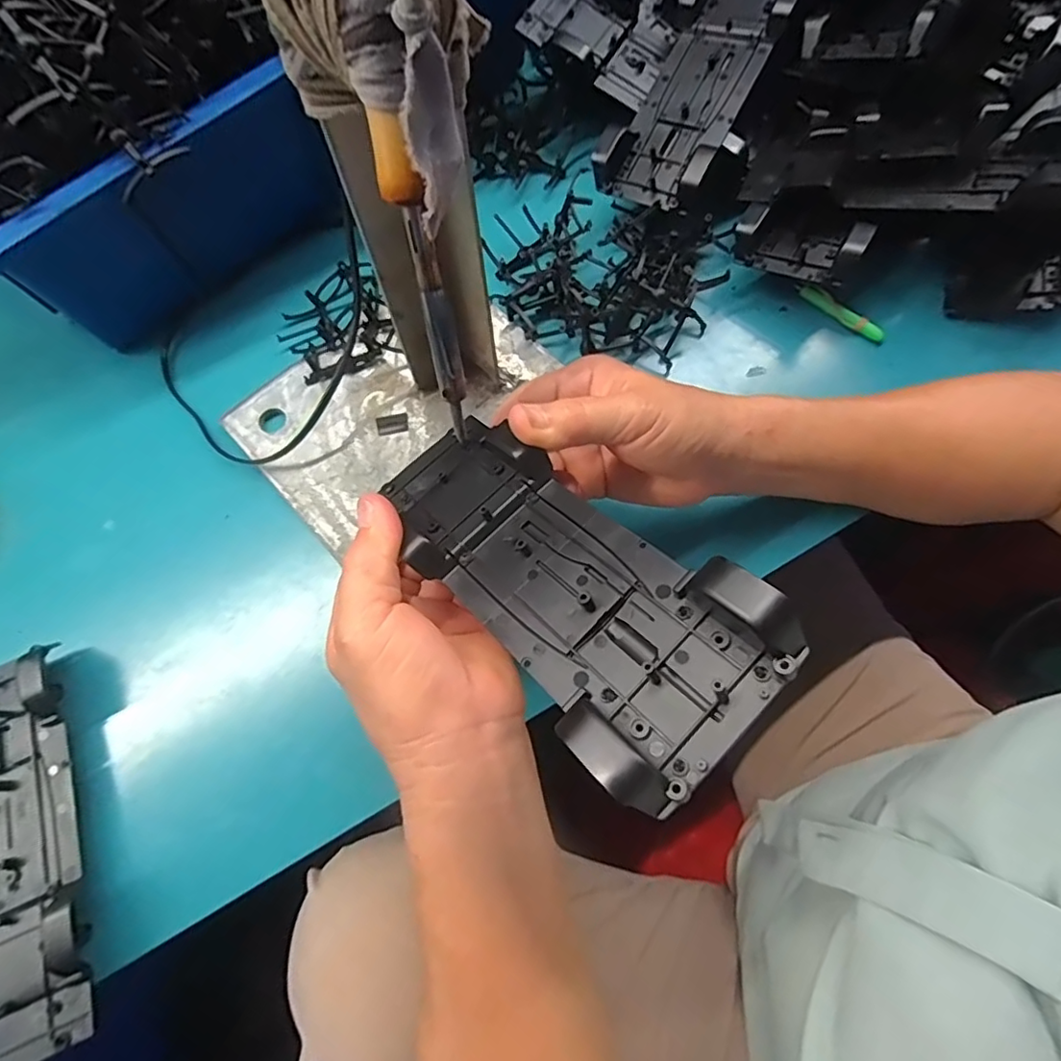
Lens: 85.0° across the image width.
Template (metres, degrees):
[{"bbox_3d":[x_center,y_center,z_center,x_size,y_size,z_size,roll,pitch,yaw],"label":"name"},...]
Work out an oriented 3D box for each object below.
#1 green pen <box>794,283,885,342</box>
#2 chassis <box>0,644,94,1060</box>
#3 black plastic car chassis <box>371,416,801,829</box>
[{"bbox_3d":[0.214,-0.152,0.401,0.066,0.008,0.009,39,76,12],"label":"green pen"},{"bbox_3d":[-0.268,0.160,0.296,0.073,0.040,0.190,-24,73,-7],"label":"chassis"},{"bbox_3d":[0.003,0.011,0.231,0.076,0.023,0.189,-41,52,-12],"label":"black plastic car chassis"}]

